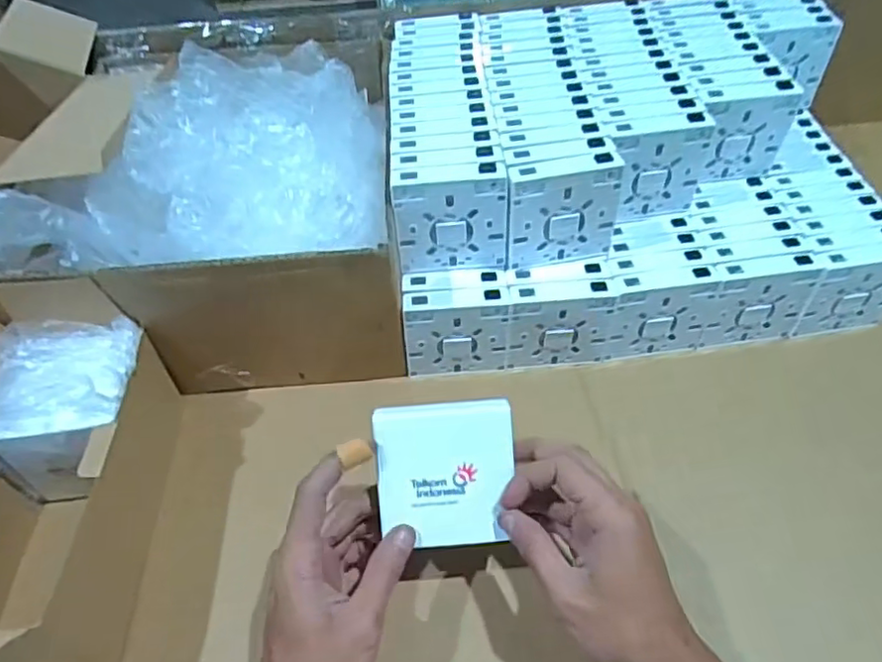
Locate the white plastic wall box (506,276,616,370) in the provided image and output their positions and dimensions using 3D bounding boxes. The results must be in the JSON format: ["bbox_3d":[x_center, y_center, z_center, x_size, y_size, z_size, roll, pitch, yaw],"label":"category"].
[{"bbox_3d":[0.100,-0.005,0.520,0.085,0.084,0.022,-5,46,0],"label":"white plastic wall box"}]

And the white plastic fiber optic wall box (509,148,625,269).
[{"bbox_3d":[0.095,-0.095,0.482,0.085,0.084,0.021,-10,47,-5],"label":"white plastic fiber optic wall box"}]

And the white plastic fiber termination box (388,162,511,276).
[{"bbox_3d":[0.008,-0.087,0.480,0.085,0.088,0.020,-6,46,-1],"label":"white plastic fiber termination box"}]

